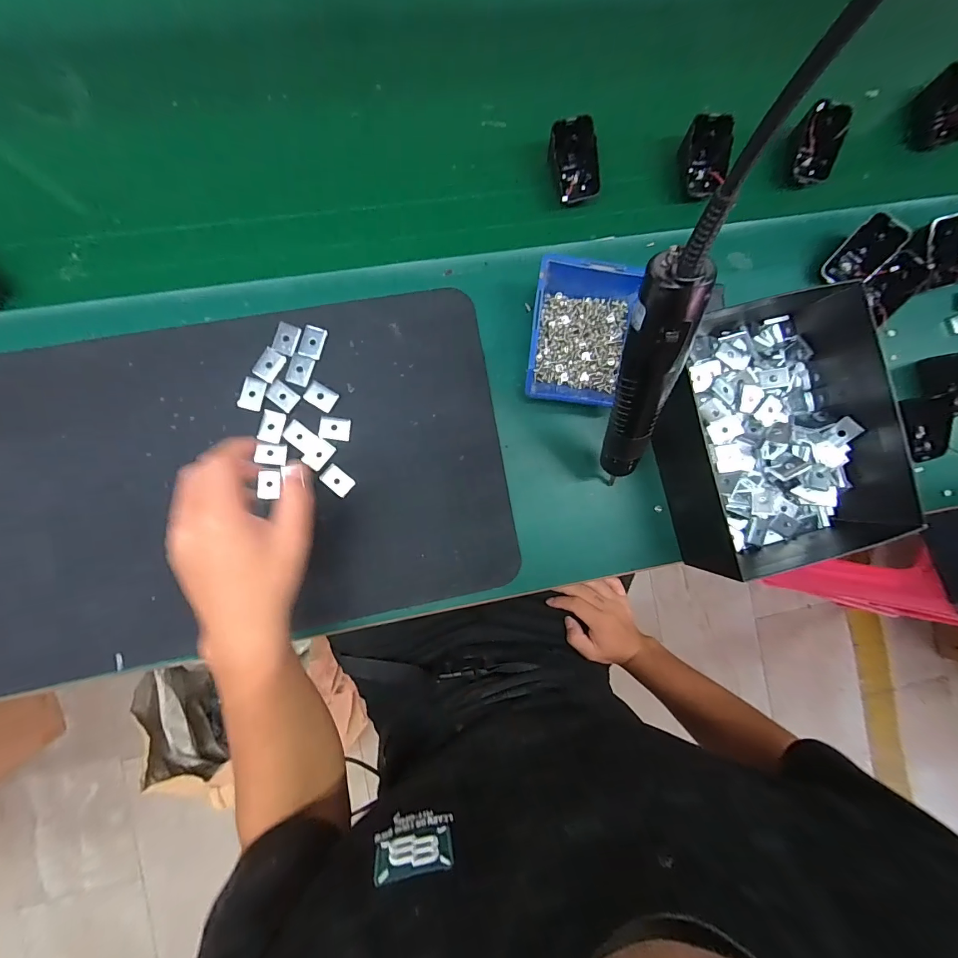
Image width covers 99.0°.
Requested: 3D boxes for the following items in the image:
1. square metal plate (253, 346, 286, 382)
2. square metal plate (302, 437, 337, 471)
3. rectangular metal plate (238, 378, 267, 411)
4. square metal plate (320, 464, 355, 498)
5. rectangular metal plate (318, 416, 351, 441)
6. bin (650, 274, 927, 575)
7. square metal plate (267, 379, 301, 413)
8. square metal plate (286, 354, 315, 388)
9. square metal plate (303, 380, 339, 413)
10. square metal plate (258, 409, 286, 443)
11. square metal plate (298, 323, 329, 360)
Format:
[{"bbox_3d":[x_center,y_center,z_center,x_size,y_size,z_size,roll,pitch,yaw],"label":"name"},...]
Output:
[{"bbox_3d":[-0.197,-0.107,0.385,0.020,0.004,0.028,31,87,-5],"label":"square metal plate"},{"bbox_3d":[-0.152,-0.023,0.388,0.020,0.005,0.027,33,87,-4],"label":"square metal plate"},{"bbox_3d":[-0.214,-0.080,0.387,0.022,0.004,0.029,19,88,-5],"label":"rectangular metal plate"},{"bbox_3d":[-0.135,0.002,0.390,0.029,0.006,0.019,43,86,-4],"label":"square metal plate"},{"bbox_3d":[-0.140,-0.049,0.395,0.029,0.004,0.021,7,89,-5],"label":"rectangular metal plate"},{"bbox_3d":[0.278,-0.038,0.393,0.191,0.076,0.258,-15,92,-5],"label":"bin"},{"bbox_3d":[-0.185,-0.078,0.386,0.027,0.004,0.021,35,87,-4],"label":"square metal plate"},{"bbox_3d":[-0.170,-0.103,0.387,0.020,0.004,0.028,18,88,-5],"label":"square metal plate"},{"bbox_3d":[-0.151,-0.079,0.391,0.028,0.004,0.022,31,87,-5],"label":"square metal plate"},{"bbox_3d":[-0.194,-0.049,0.385,0.020,0.004,0.029,13,89,-5],"label":"square metal plate"},{"bbox_3d":[-0.158,-0.131,0.389,0.021,0.004,0.030,17,88,-5],"label":"square metal plate"}]

